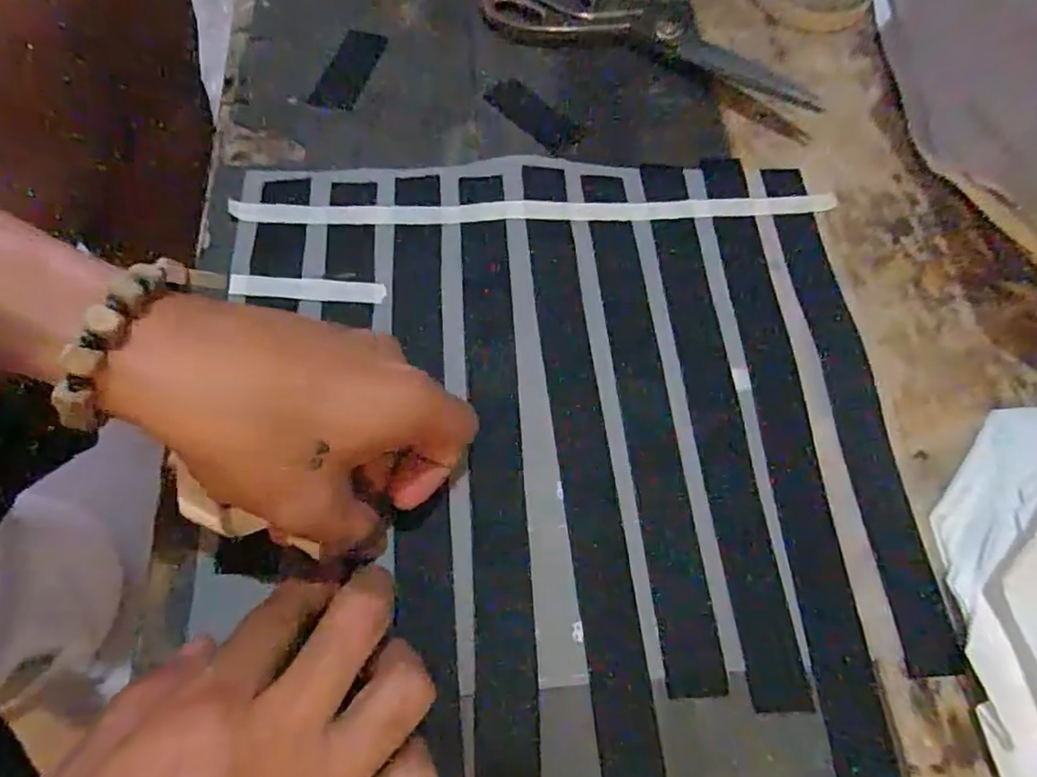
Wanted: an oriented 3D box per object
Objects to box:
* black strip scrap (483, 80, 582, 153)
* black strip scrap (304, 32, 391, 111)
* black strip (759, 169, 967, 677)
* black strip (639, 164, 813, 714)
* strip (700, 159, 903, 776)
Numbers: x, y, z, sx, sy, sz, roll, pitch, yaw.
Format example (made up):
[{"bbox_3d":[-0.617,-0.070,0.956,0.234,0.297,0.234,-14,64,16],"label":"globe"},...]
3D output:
[{"bbox_3d":[0.010,-0.169,0.387,0.029,0.004,0.063,-40,76,-19],"label":"black strip scrap"},{"bbox_3d":[-0.106,-0.201,0.394,0.027,0.004,0.070,14,66,3],"label":"black strip scrap"},{"bbox_3d":[0.171,-0.004,0.325,0.028,0.005,0.275,-1,66,-10],"label":"black strip"},{"bbox_3d":[0.098,0.002,0.319,0.024,0.007,0.287,-7,66,4],"label":"black strip"},{"bbox_3d":[0.133,0.025,0.308,0.030,0.007,0.349,0,66,-7],"label":"strip"}]

